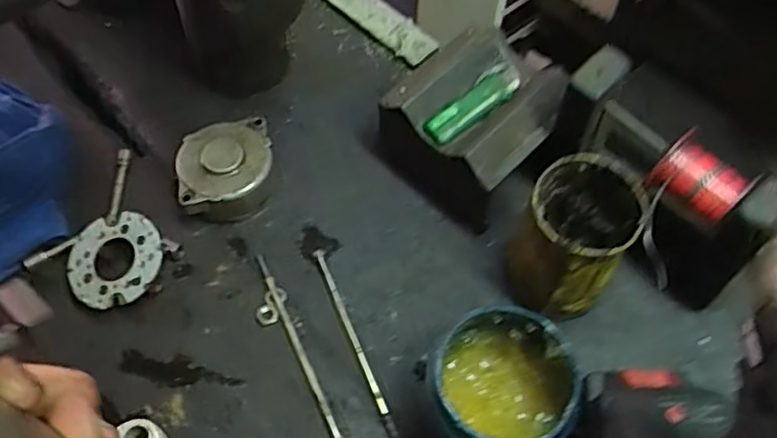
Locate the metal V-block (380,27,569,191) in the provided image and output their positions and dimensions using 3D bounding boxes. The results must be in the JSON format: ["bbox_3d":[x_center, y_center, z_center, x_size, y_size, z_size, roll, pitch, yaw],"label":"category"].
[{"bbox_3d":[0.071,-0.096,0.517,0.114,0.026,0.109,37,65,20],"label":"metal V-block"}]

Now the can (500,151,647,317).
[{"bbox_3d":[0.132,0.018,0.480,0.074,0.112,0.084,34,63,18],"label":"can"}]

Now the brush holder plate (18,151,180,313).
[{"bbox_3d":[-0.214,0.012,0.531,0.112,0.045,0.118,28,62,15],"label":"brush holder plate"}]

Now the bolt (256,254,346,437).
[{"bbox_3d":[-0.067,0.096,0.492,0.011,0.007,0.165,-20,61,-15],"label":"bolt"}]

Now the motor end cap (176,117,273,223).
[{"bbox_3d":[-0.136,-0.038,0.554,0.075,0.042,0.076,-9,59,-7],"label":"motor end cap"}]

